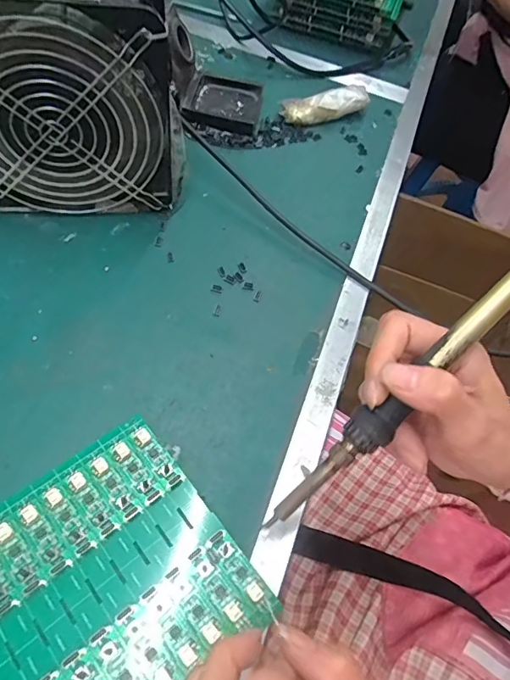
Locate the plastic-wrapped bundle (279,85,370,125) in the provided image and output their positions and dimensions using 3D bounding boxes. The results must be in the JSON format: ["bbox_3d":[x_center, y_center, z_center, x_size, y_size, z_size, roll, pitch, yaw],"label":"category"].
[{"bbox_3d":[0.070,-0.231,0.474,0.088,0.024,0.024,-15,62,-17],"label":"plastic-wrapped bundle"}]

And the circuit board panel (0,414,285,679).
[{"bbox_3d":[-0.081,0.126,0.242,0.139,0.005,0.133,-33,67,-24],"label":"circuit board panel"}]

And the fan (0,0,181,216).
[{"bbox_3d":[-0.132,-0.159,0.323,0.155,0.158,0.057,-1,58,-8],"label":"fan"}]

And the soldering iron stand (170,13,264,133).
[{"bbox_3d":[-0.034,-0.246,0.441,0.085,0.066,0.089,7,57,-3],"label":"soldering iron stand"}]

